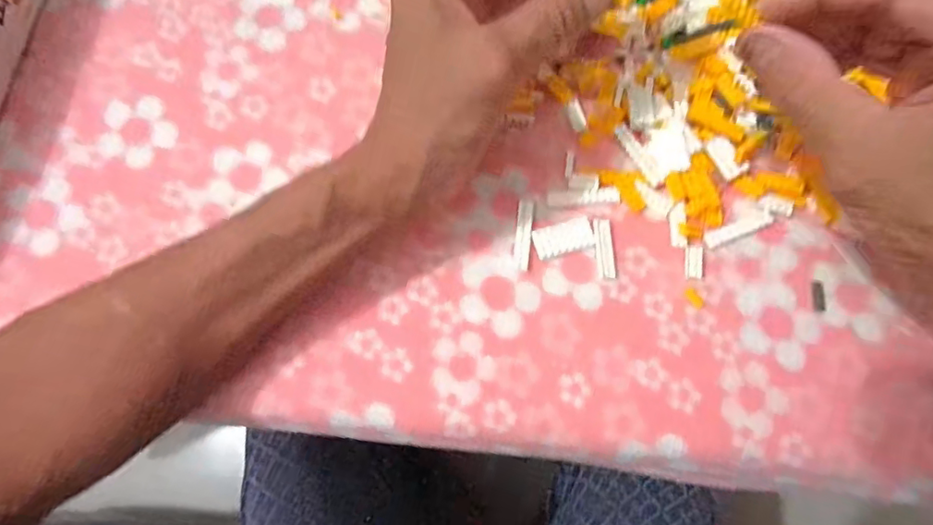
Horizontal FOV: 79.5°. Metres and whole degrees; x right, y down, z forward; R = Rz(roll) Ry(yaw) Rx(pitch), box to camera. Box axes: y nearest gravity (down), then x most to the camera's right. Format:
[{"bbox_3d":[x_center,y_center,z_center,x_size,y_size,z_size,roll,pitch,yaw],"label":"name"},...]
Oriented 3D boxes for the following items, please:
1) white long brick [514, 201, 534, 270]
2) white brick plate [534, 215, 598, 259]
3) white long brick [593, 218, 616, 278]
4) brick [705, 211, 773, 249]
[{"bbox_3d":[0.031,-0.015,0.301,0.008,0.004,0.038,6,74,2],"label":"white long brick"},{"bbox_3d":[0.053,-0.013,0.301,0.032,0.004,0.017,-14,75,-4],"label":"white brick plate"},{"bbox_3d":[0.074,-0.008,0.300,0.009,0.004,0.032,-5,74,-1],"label":"white long brick"},{"bbox_3d":[0.148,-0.018,0.304,0.039,0.004,0.008,-22,75,-6],"label":"brick"}]

